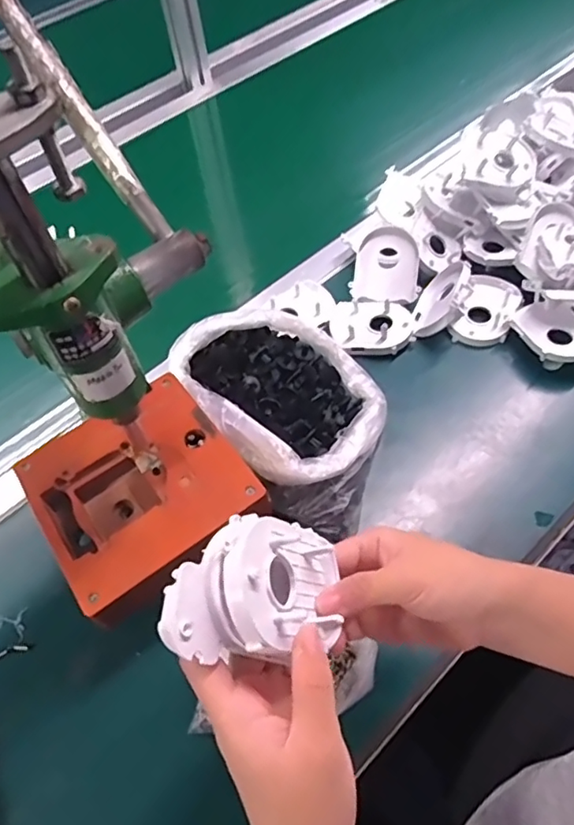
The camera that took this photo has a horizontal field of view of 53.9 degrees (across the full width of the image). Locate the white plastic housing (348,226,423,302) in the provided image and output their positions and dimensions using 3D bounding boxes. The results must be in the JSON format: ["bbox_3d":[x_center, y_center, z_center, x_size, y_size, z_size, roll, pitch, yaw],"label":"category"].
[{"bbox_3d":[0.108,-0.158,0.613,0.067,0.019,0.079,11,90,10],"label":"white plastic housing"}]

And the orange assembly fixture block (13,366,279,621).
[{"bbox_3d":[-0.115,0.062,0.452,0.154,0.038,0.154,-32,59,-16],"label":"orange assembly fixture block"}]

